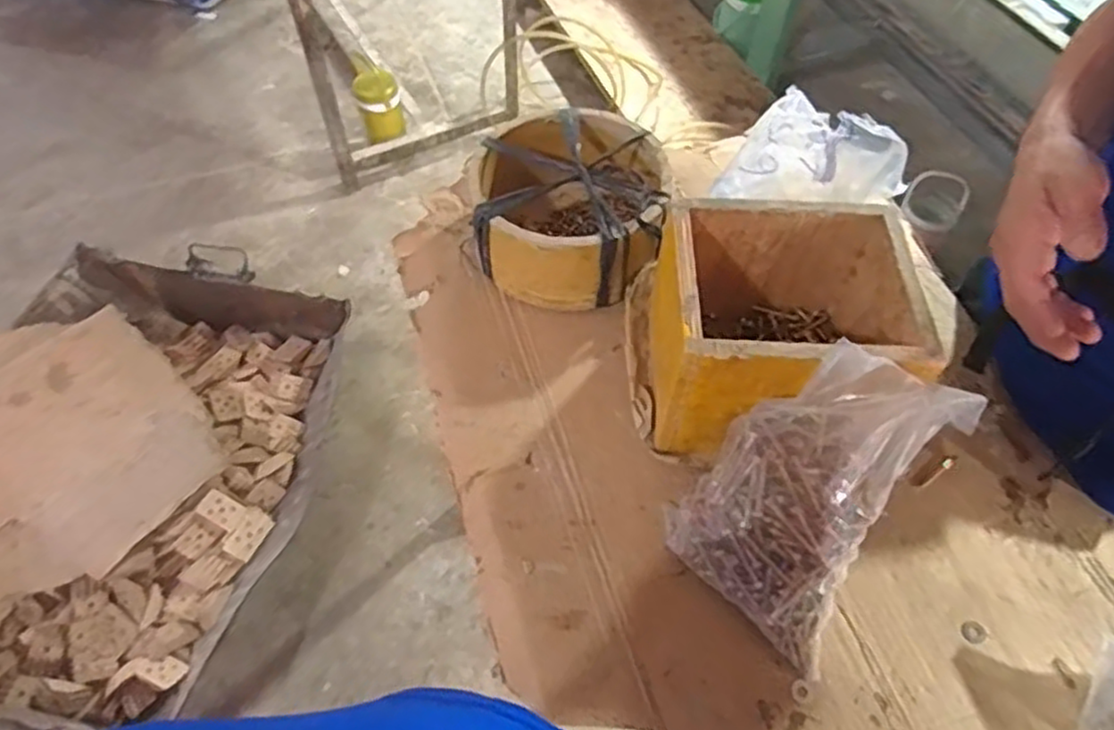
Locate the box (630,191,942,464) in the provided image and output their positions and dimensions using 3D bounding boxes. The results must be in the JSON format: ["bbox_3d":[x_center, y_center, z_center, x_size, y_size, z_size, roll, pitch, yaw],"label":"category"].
[{"bbox_3d":[0.195,-0.033,0.672,0.221,0.178,0.206,-1,56,-3],"label":"box"}]

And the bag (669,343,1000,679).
[{"bbox_3d":[0.202,0.101,0.574,0.153,0.180,0.193,29,59,16],"label":"bag"}]

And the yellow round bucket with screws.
[{"bbox_3d":[0.017,-0.184,0.811,0.196,0.120,0.219,6,56,2],"label":"yellow round bucket with screws"}]

